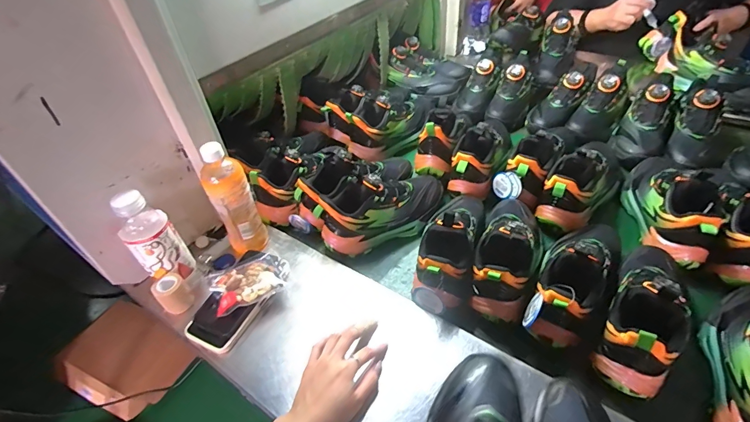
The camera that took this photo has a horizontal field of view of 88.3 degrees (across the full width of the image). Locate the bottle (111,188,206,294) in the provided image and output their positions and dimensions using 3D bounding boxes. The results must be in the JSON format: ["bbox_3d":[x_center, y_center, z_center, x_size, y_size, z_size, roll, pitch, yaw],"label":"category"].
[{"bbox_3d":[-0.335,0.051,0.594,0.056,0.184,0.067,31,55,33],"label":"bottle"}]

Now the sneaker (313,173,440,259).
[{"bbox_3d":[0.018,-0.018,0.702,0.254,0.114,0.095,-22,45,-15],"label":"sneaker"}]

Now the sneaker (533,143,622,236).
[{"bbox_3d":[0.389,-0.069,0.704,0.258,0.110,0.090,-36,51,-27],"label":"sneaker"}]

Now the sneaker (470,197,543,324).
[{"bbox_3d":[0.214,0.053,0.608,0.091,0.118,0.249,14,34,21],"label":"sneaker"}]

